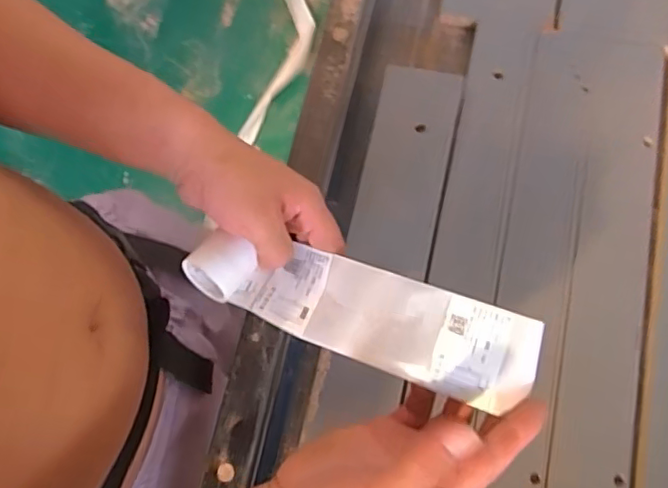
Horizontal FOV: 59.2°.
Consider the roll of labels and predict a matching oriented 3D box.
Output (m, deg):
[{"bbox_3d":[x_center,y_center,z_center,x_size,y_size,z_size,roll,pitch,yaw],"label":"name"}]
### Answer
[{"bbox_3d":[0.014,0.041,0.376,0.222,0.041,0.061,16,75,17],"label":"roll of labels"}]

